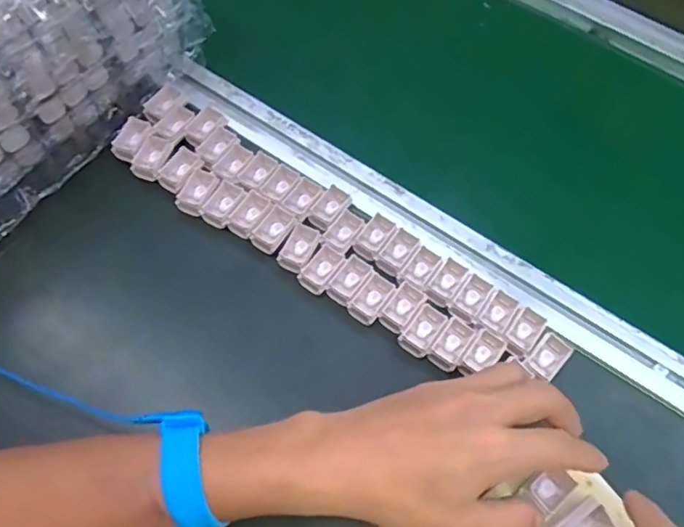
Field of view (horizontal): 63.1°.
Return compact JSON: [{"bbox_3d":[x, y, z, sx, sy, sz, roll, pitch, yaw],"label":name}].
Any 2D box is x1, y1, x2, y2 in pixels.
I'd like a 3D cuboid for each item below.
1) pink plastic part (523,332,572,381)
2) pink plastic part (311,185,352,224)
[{"bbox_3d":[0.146,0.066,0.393,0.033,0.008,0.023,-40,72,-22],"label":"pink plastic part"},{"bbox_3d":[-0.008,-0.045,0.442,0.019,0.011,0.030,37,65,14],"label":"pink plastic part"}]

